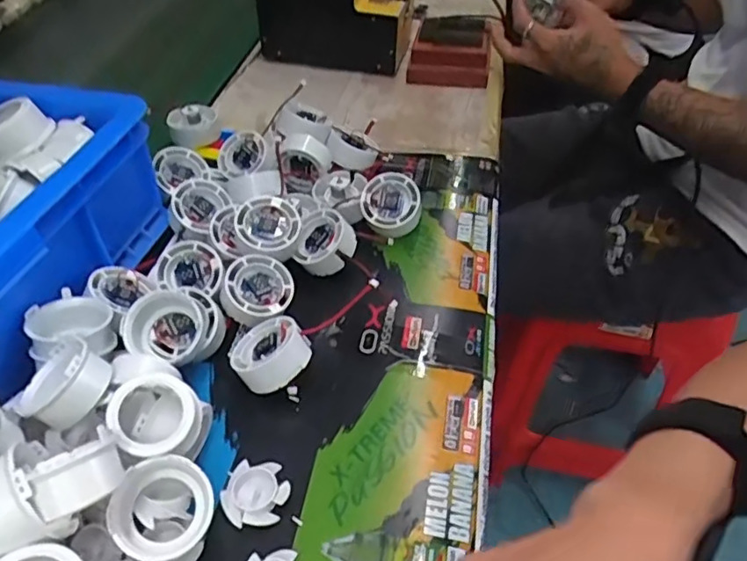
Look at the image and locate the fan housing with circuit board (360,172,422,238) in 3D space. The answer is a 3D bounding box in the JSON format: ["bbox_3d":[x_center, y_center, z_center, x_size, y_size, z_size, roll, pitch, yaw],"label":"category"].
[{"bbox_3d":[0.017,-0.070,0.540,0.055,0.023,0.054,22,84,11],"label":"fan housing with circuit board"}]

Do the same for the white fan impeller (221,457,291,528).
[{"bbox_3d":[-0.074,0.135,0.367,0.038,0.014,0.036,4,46,7],"label":"white fan impeller"}]

